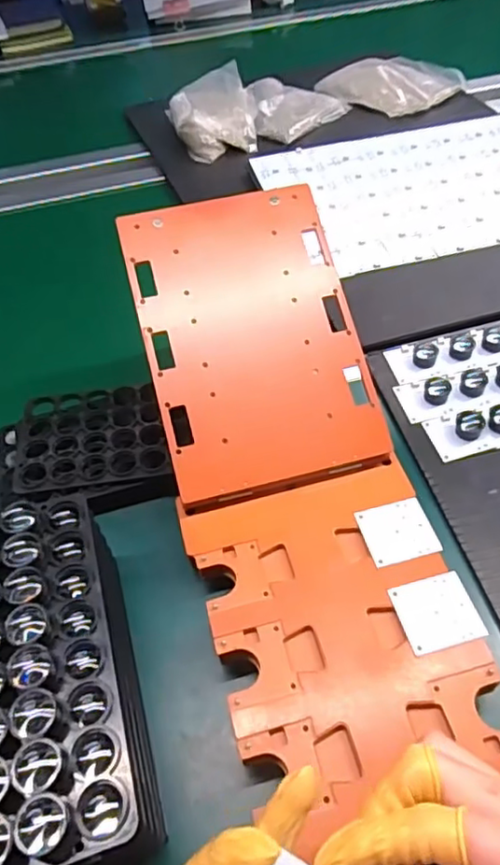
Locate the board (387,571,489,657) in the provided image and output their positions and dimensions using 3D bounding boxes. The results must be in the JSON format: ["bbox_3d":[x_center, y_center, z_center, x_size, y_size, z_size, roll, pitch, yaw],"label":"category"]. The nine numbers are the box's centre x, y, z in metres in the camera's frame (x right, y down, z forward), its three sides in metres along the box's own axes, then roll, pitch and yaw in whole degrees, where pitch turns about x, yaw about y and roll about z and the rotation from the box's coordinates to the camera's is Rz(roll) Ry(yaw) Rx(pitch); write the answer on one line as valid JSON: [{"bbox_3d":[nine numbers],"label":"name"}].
[{"bbox_3d":[0.118,0.113,0.372,0.046,0.004,0.044,-14,51,-6],"label":"board"}]

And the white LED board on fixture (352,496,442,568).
[{"bbox_3d":[0.102,0.068,0.408,0.046,0.004,0.044,-13,51,-6],"label":"white LED board on fixture"}]

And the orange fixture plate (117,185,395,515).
[{"bbox_3d":[0.001,-0.073,0.453,0.157,0.011,0.234,-13,78,-7],"label":"orange fixture plate"}]

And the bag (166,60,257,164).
[{"bbox_3d":[-0.056,-0.458,0.851,0.114,0.055,0.164,-12,51,-5],"label":"bag"}]

